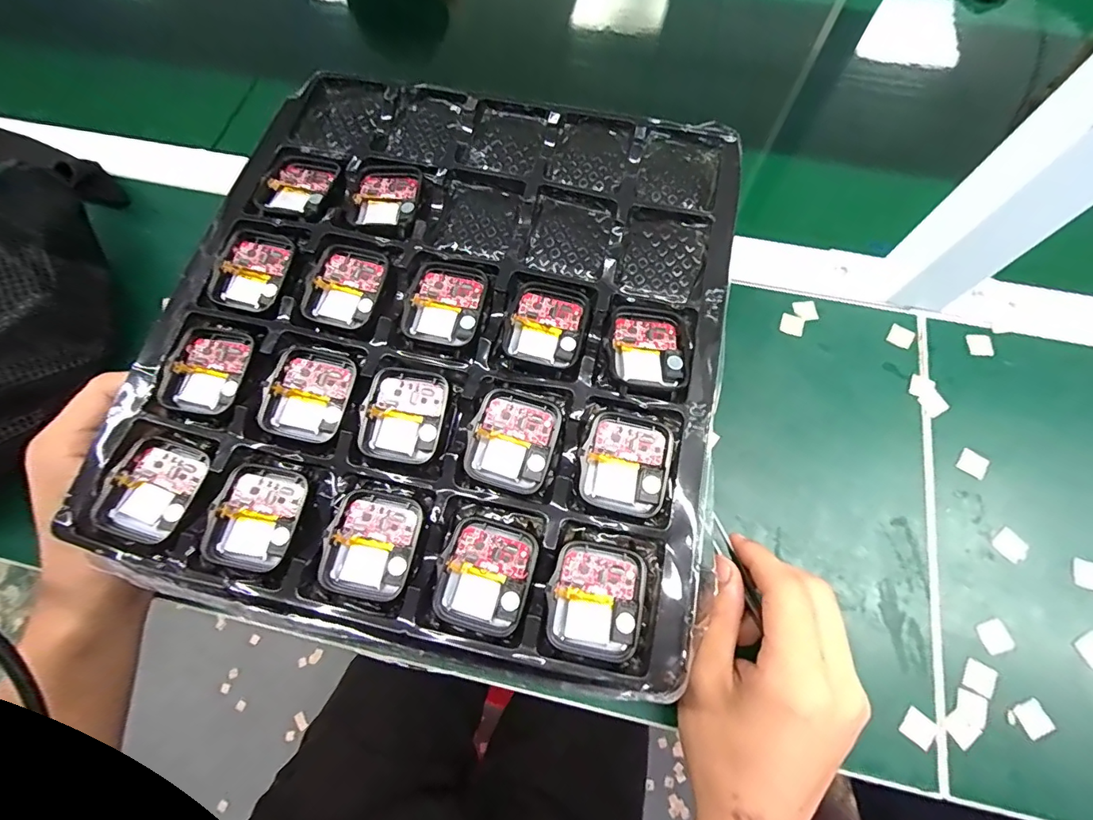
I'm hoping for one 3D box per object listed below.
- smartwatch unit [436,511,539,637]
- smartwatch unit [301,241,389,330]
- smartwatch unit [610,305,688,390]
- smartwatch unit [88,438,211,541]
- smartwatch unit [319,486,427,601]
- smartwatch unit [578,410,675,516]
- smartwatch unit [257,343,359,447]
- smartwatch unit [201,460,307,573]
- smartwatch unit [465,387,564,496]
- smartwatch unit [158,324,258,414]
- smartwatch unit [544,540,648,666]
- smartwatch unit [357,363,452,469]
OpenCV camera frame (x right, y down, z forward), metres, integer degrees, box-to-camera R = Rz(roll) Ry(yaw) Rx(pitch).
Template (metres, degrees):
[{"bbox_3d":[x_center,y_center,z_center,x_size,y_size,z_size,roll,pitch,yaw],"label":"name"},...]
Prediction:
[{"bbox_3d":[-0.025,0.069,0.197,0.037,0.009,0.043,17,70,7],"label":"smartwatch unit"},{"bbox_3d":[-0.100,-0.062,0.236,0.037,0.008,0.042,14,70,6],"label":"smartwatch unit"},{"bbox_3d":[0.048,-0.030,0.223,0.036,0.006,0.042,7,70,3],"label":"smartwatch unit"},{"bbox_3d":[-0.170,0.036,0.208,0.034,0.012,0.043,16,70,6],"label":"smartwatch unit"},{"bbox_3d":[-0.073,0.057,0.202,0.035,0.008,0.044,13,70,5],"label":"smartwatch unit"},{"bbox_3d":[0.035,0.022,0.207,0.037,0.006,0.042,14,70,6],"label":"smartwatch unit"},{"bbox_3d":[-0.109,-0.007,0.220,0.037,0.009,0.043,15,70,6],"label":"smartwatch unit"},{"bbox_3d":[-0.123,0.045,0.202,0.034,0.007,0.043,12,70,5],"label":"smartwatch unit"},{"bbox_3d":[-0.015,0.013,0.211,0.037,0.010,0.042,16,70,6],"label":"smartwatch unit"},{"bbox_3d":[-0.160,-0.019,0.226,0.037,0.010,0.043,12,70,5],"label":"smartwatch unit"},{"bbox_3d":[0.020,0.077,0.192,0.037,0.006,0.043,12,70,5],"label":"smartwatch unit"},{"bbox_3d":[-0.064,0.003,0.217,0.035,0.010,0.043,12,70,5],"label":"smartwatch unit"}]

